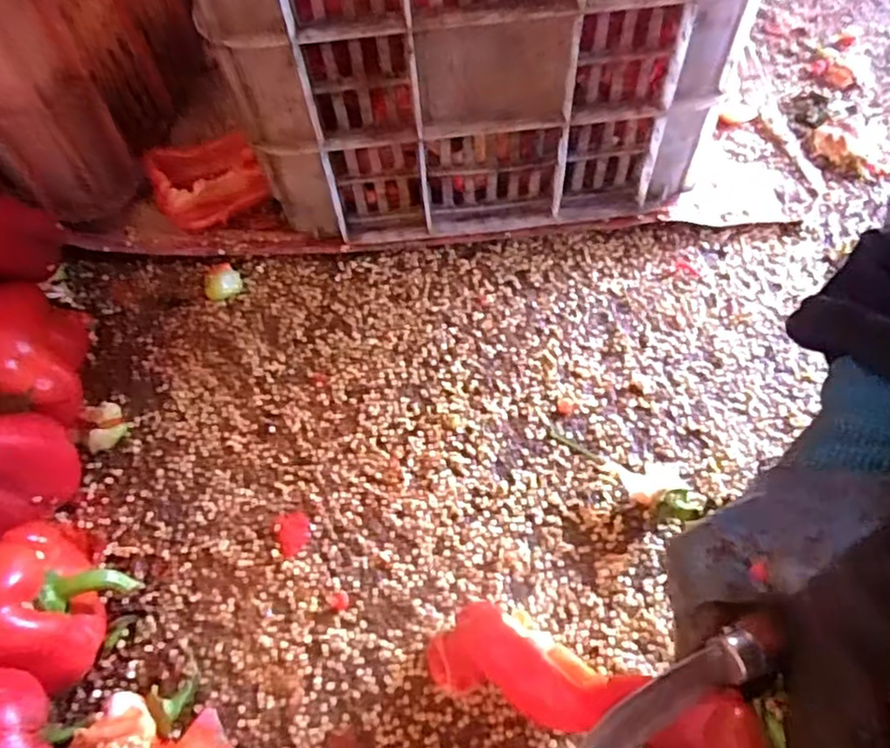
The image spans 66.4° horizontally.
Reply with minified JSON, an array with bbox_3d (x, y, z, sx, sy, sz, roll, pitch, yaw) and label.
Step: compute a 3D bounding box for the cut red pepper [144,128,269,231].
[{"bbox_3d":[-0.188,-0.152,0.541,0.084,0.037,0.064,-22,62,-11],"label":"cut red pepper"}]

